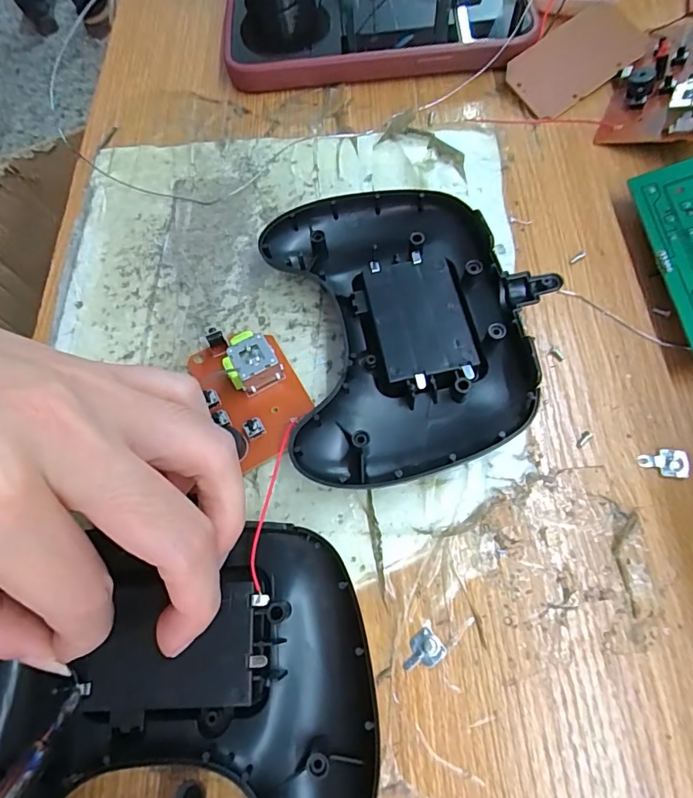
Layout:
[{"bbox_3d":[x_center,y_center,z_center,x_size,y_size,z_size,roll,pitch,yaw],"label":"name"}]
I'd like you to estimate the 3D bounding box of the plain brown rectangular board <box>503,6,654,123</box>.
[{"bbox_3d":[0.122,-0.177,0.243,0.079,0.006,0.037,-36,86,-6],"label":"plain brown rectangular board"}]

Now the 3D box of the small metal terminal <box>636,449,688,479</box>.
[{"bbox_3d":[0.115,0.023,0.169,0.017,0.004,0.010,3,68,4],"label":"small metal terminal"}]

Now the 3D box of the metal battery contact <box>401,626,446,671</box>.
[{"bbox_3d":[0.025,0.083,0.152,0.014,0.004,0.010,-34,71,-11],"label":"metal battery contact"}]

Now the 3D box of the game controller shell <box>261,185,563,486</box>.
[{"bbox_3d":[0.024,-0.030,0.187,0.098,0.020,0.121,-11,68,-2],"label":"game controller shell"}]

